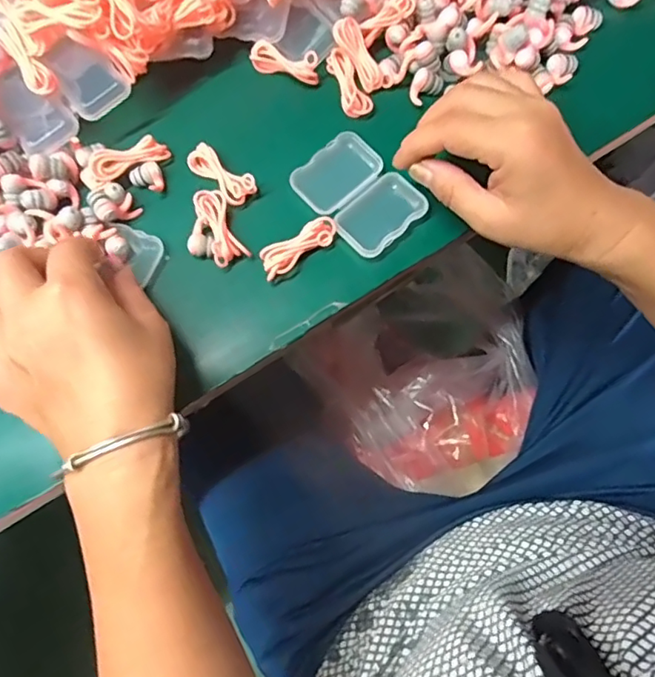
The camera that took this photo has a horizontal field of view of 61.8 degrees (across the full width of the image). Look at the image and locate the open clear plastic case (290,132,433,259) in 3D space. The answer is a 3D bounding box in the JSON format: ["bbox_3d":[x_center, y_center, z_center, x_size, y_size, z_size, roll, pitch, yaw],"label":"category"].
[{"bbox_3d":[0.020,-0.091,0.343,0.055,0.008,0.073,-42,79,-12],"label":"open clear plastic case"}]

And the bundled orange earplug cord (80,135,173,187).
[{"bbox_3d":[-0.127,-0.112,0.342,0.054,0.014,0.019,-35,78,-10],"label":"bundled orange earplug cord"}]

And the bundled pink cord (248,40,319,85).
[{"bbox_3d":[-0.029,-0.185,0.367,0.049,0.016,0.016,23,75,5],"label":"bundled pink cord"}]

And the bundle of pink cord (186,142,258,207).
[{"bbox_3d":[-0.067,-0.104,0.345,0.046,0.010,0.020,43,78,10],"label":"bundle of pink cord"}]

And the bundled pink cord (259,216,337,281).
[{"bbox_3d":[-0.017,-0.056,0.328,0.050,0.007,0.019,-30,77,-9],"label":"bundled pink cord"}]

